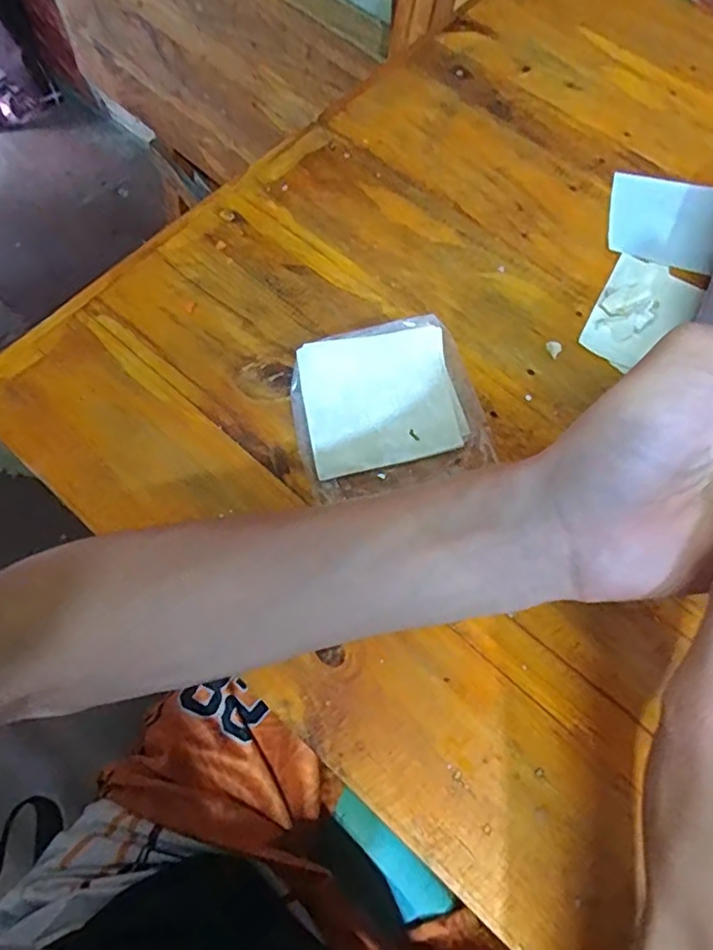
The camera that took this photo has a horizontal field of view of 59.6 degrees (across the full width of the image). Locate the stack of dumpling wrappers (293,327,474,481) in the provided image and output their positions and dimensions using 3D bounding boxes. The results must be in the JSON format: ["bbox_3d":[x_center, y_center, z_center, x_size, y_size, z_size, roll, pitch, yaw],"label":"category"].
[{"bbox_3d":[0.013,-0.038,0.342,0.081,0.029,0.071,-13,69,-5],"label":"stack of dumpling wrappers"}]

